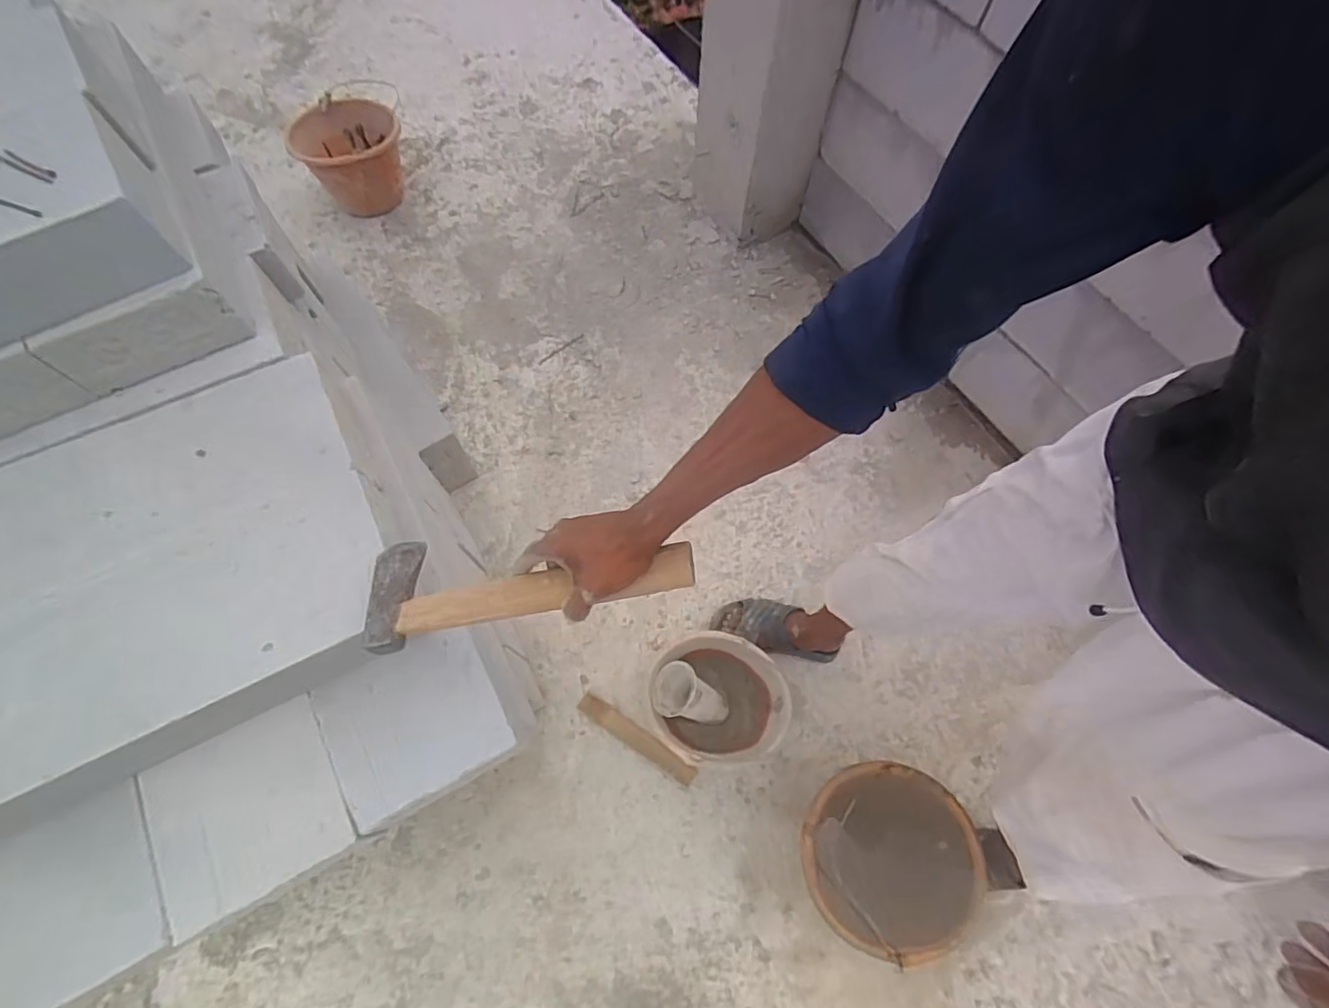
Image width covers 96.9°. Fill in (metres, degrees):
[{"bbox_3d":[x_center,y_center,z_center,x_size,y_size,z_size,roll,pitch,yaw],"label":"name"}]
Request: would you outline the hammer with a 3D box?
[{"bbox_3d":[-0.142,0.076,0.571,0.343,0.039,0.110,-7,72,14],"label":"hammer"}]

